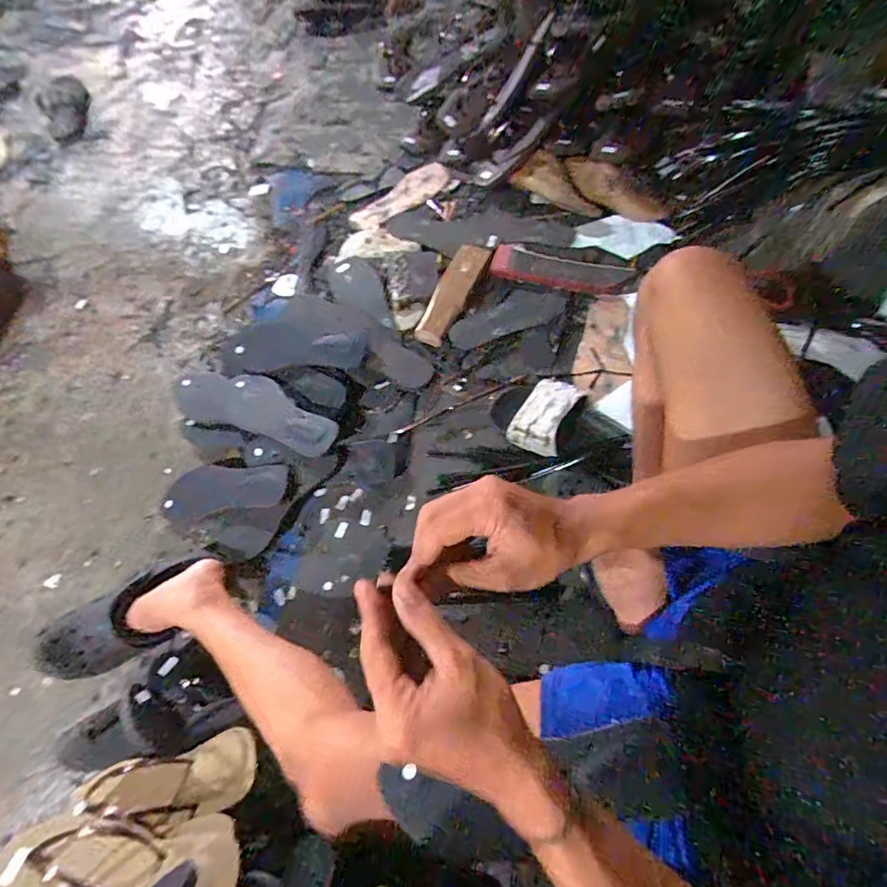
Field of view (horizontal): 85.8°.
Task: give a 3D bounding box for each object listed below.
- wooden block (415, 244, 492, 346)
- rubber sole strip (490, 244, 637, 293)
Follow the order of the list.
[{"bbox_3d":[0.020,-0.276,0.860,0.064,0.032,0.217,22,72,13],"label":"wooden block"},{"bbox_3d":[0.215,-0.319,0.878,0.245,0.043,0.052,14,70,10],"label":"rubber sole strip"}]

